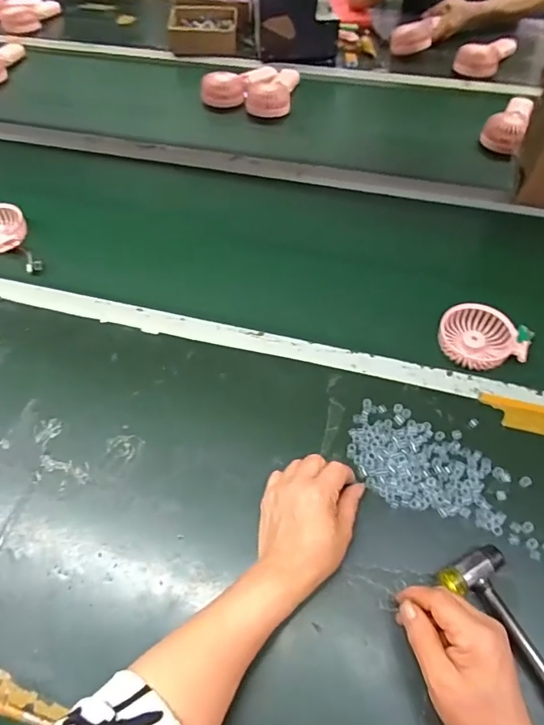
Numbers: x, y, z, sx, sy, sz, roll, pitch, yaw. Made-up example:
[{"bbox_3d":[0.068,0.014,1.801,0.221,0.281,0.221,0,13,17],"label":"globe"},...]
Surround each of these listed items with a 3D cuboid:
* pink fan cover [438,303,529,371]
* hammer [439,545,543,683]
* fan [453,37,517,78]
[{"bbox_3d":[0.270,-0.035,0.609,0.104,0.029,0.083,11,56,9],"label":"pink fan cover"},{"bbox_3d":[0.243,0.275,0.391,0.056,0.022,0.240,-26,58,-16],"label":"hammer"},{"bbox_3d":[0.450,-0.646,0.992,0.091,0.065,0.117,34,62,22],"label":"fan"}]

